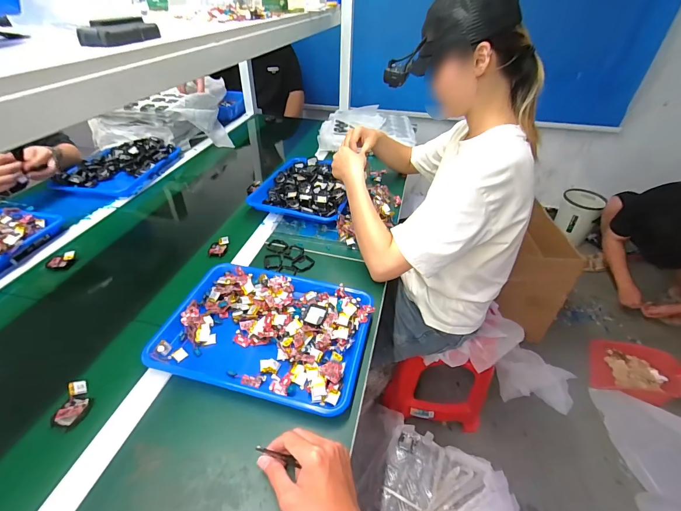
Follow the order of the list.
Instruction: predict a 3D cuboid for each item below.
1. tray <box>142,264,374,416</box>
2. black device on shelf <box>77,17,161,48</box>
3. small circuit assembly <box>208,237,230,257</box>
[{"bbox_3d":[-0.120,0.121,0.593,0.331,0.033,0.249,10,40,11],"label":"tray"},{"bbox_3d":[-0.288,-0.295,0.447,0.044,0.025,0.100,6,39,7],"label":"black device on shelf"},{"bbox_3d":[-0.280,-0.020,0.779,0.039,0.022,0.049,3,39,3],"label":"small circuit assembly"}]

